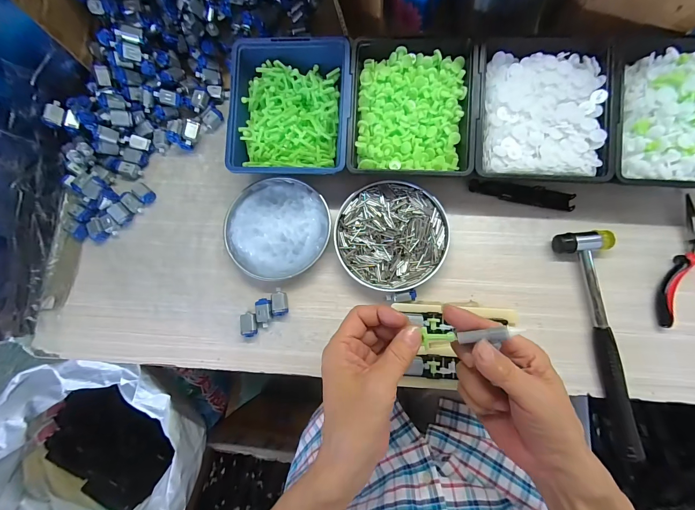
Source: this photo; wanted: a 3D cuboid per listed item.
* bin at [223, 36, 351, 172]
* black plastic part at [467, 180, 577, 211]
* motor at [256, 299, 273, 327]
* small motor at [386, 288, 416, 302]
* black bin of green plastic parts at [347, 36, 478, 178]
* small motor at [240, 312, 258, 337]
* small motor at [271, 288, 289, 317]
[{"bbox_3d":[-0.070,-0.179,0.384,0.146,0.051,0.166,3,82,5],"label":"bin"},{"bbox_3d":[0.216,-0.077,0.379,0.122,0.007,0.022,12,82,6],"label":"black plastic part"},{"bbox_3d":[-0.102,0.070,0.371,0.020,0.012,0.034,2,81,5],"label":"motor"},{"bbox_3d":[0.064,0.049,0.362,0.034,0.016,0.013,-7,81,3],"label":"small motor"},{"bbox_3d":[0.076,-0.172,0.367,0.142,0.043,0.160,2,82,5],"label":"black bin of green plastic parts"},{"bbox_3d":[-0.119,0.084,0.369,0.019,0.014,0.029,-12,81,3],"label":"small motor"},{"bbox_3d":[-0.083,0.057,0.373,0.017,0.013,0.033,-7,81,3],"label":"small motor"}]

